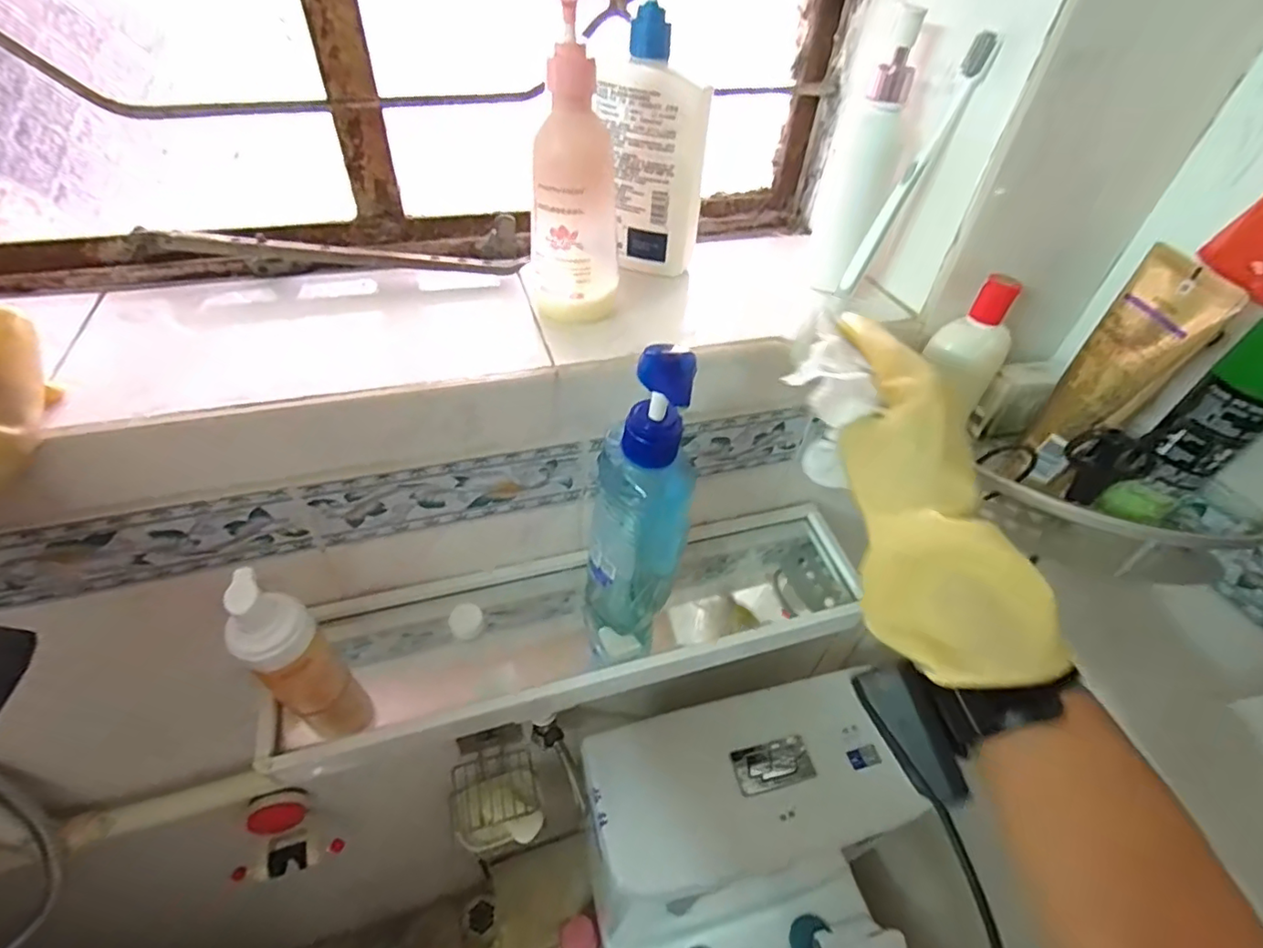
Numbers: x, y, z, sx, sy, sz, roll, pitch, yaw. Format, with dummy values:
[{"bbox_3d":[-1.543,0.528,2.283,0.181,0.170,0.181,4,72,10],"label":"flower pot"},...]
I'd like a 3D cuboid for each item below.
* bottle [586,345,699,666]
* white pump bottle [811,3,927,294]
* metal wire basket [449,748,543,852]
[{"bbox_3d":[0.003,0.036,0.399,0.072,0.274,0.057,9,45,4],"label":"bottle"},{"bbox_3d":[0.174,-0.225,0.424,0.039,0.174,0.034,20,47,14],"label":"white pump bottle"},{"bbox_3d":[-0.180,0.432,0.762,0.119,0.083,0.094,-4,46,-9],"label":"metal wire basket"}]

